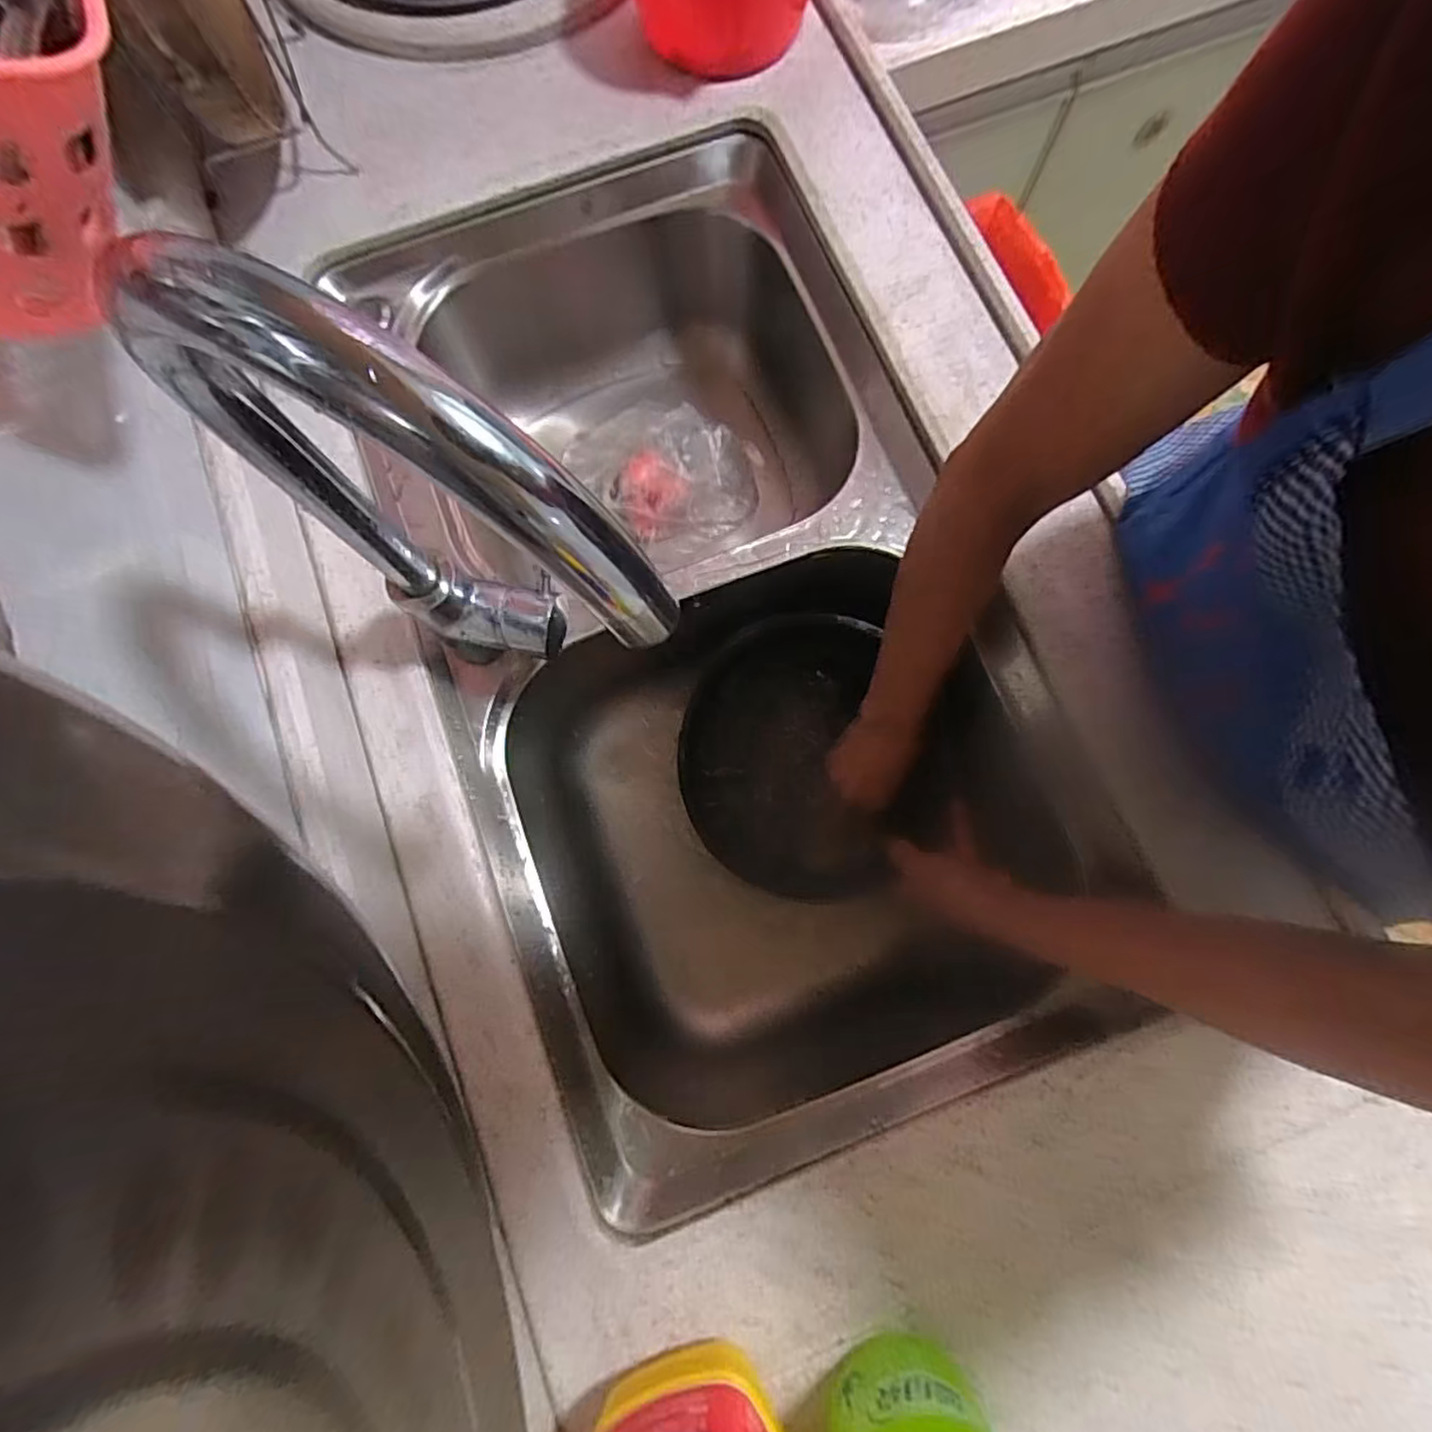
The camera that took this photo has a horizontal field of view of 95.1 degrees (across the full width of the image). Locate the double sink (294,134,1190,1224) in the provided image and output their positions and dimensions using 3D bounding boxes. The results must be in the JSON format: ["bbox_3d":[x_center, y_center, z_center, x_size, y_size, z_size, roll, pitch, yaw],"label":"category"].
[{"bbox_3d":[-0.010,-0.071,0.584,0.408,0.227,0.761,-20,79,-4],"label":"double sink"}]

